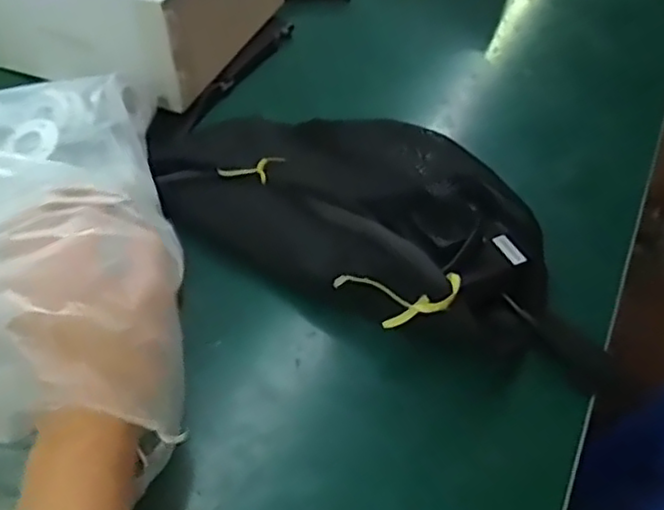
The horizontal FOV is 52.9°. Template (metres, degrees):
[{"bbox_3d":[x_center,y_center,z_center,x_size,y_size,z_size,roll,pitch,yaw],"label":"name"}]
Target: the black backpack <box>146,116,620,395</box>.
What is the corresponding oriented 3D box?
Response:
[{"bbox_3d":[0.013,-0.039,0.469,0.329,0.064,0.186,37,55,23],"label":"black backpack"}]

